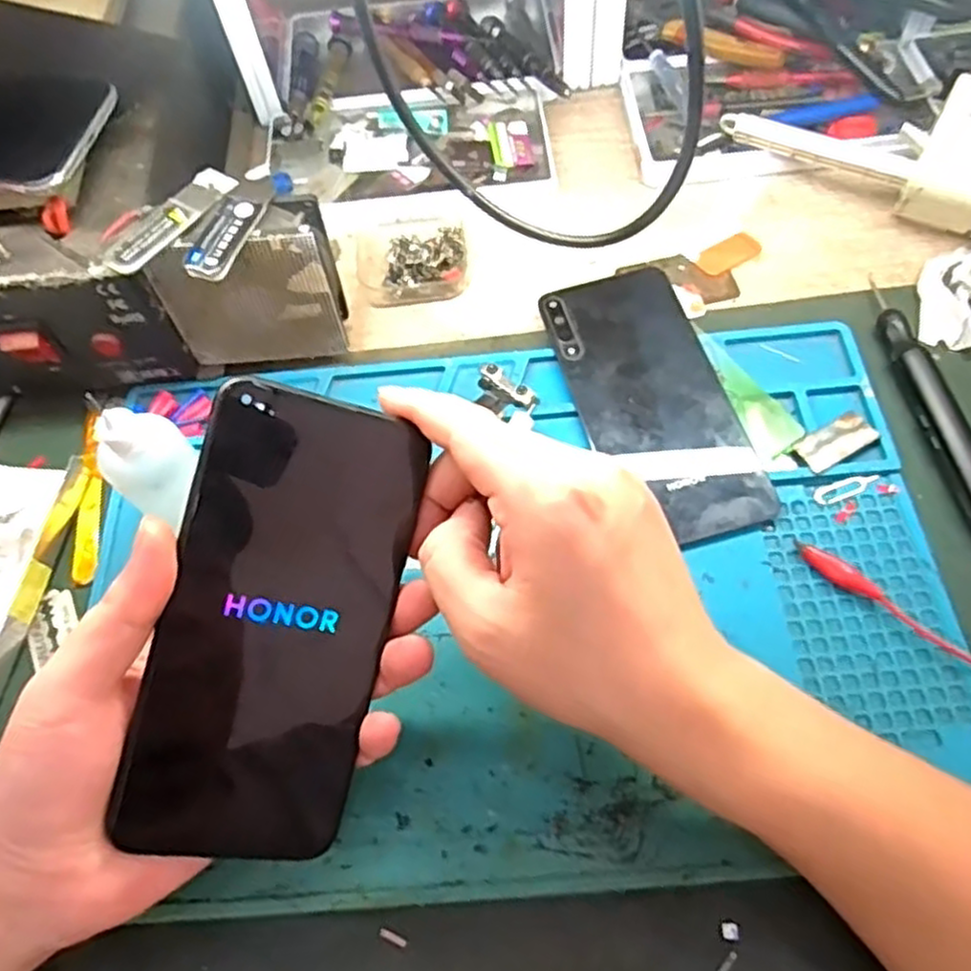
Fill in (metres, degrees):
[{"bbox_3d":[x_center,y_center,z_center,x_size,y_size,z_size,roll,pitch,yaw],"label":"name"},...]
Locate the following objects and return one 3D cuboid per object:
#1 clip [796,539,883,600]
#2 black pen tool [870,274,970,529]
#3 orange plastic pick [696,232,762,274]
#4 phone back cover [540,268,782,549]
[{"bbox_3d":[0.153,0.037,0.319,0.039,0.012,0.009,38,71,20],"label":"clip"},{"bbox_3d":[0.213,-0.042,0.350,0.018,0.016,0.144,-9,63,-1],"label":"black pen tool"},{"bbox_3d":[0.138,-0.132,0.414,0.038,0.004,0.019,-29,65,-11],"label":"orange plastic pick"},{"bbox_3d":[0.083,-0.044,0.366,0.070,0.008,0.155,-17,63,-5],"label":"phone back cover"}]

